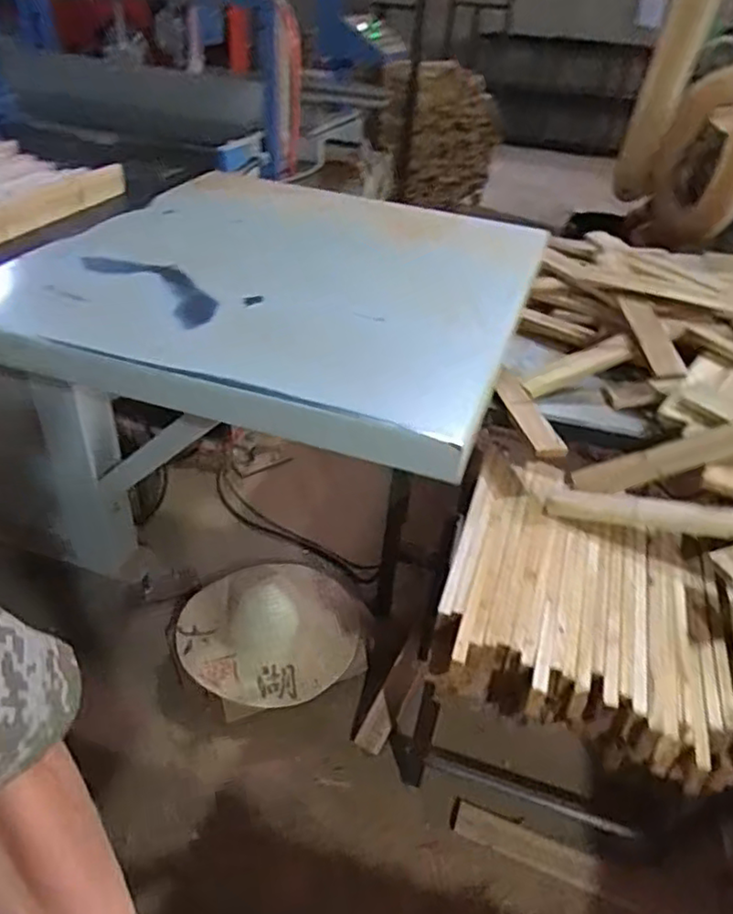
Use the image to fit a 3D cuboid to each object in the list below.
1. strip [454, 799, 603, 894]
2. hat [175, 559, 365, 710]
[{"bbox_3d":[0.310,0.756,1.293,0.282,0.024,0.064,15,38,14],"label":"strip"},{"bbox_3d":[-0.215,0.396,1.582,0.440,0.161,0.384,-18,41,-23],"label":"hat"}]

